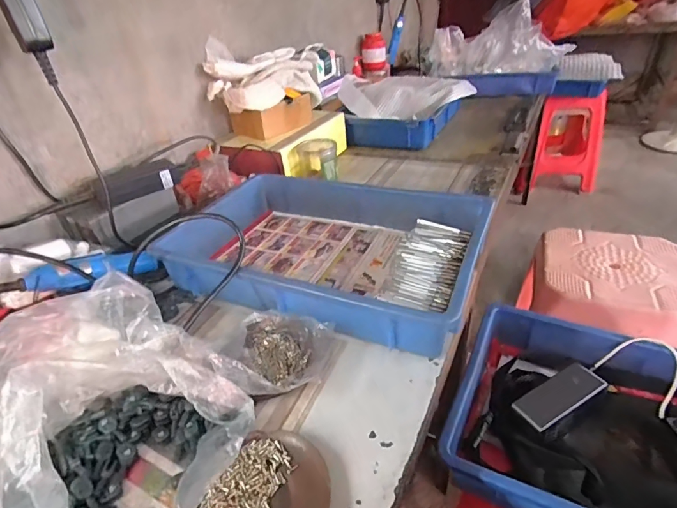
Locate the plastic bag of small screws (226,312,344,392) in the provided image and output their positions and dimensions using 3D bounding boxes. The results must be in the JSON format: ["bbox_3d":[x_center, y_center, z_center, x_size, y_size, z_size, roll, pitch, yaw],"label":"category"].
[{"bbox_3d":[-0.068,0.116,0.469,0.122,0.038,0.106,8,36,20],"label":"plastic bag of small screws"}]

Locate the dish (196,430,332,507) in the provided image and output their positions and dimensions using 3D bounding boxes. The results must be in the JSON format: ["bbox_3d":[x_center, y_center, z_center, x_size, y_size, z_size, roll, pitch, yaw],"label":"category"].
[{"bbox_3d":[-0.058,0.207,0.336,0.096,0.017,0.110,12,38,25],"label":"dish"}]

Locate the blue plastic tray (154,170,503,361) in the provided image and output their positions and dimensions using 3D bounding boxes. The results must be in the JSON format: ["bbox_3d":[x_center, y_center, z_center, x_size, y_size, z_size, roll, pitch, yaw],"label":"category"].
[{"bbox_3d":[-0.032,-0.018,0.622,0.440,0.078,0.301,9,36,21],"label":"blue plastic tray"}]

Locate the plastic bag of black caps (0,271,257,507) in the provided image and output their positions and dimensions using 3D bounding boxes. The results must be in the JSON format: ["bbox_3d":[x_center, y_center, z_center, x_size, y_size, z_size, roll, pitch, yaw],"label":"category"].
[{"bbox_3d":[-0.237,0.152,0.359,0.290,0.107,0.250,24,44,37],"label":"plastic bag of black caps"}]

